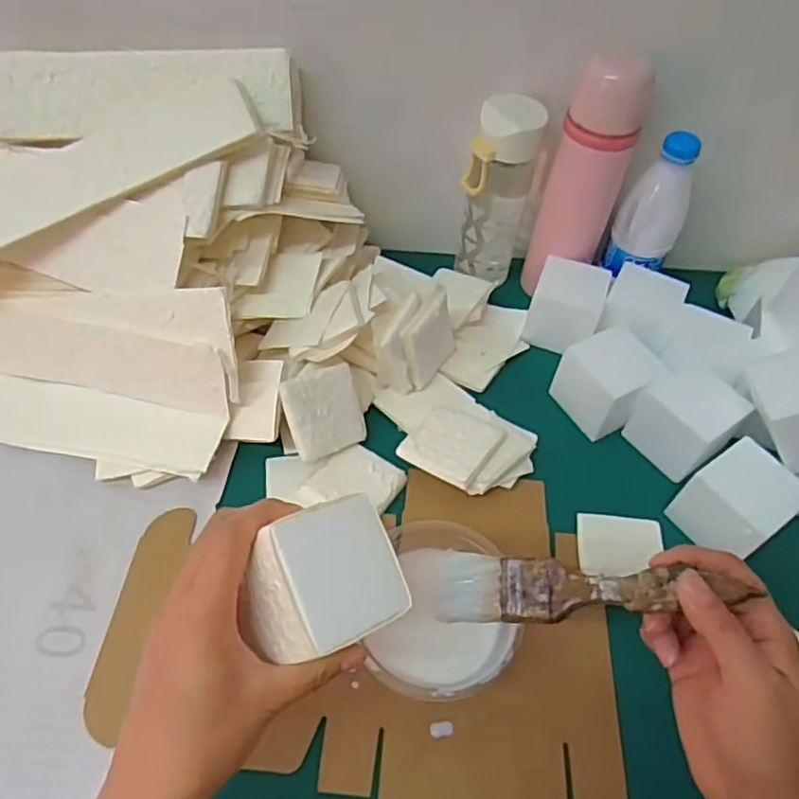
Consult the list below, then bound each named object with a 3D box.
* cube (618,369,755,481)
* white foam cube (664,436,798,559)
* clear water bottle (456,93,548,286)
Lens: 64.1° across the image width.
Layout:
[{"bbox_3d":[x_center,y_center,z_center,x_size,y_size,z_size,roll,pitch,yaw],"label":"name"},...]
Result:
[{"bbox_3d":[0.250,0.019,0.552,0.071,0.060,0.074,-29,61,-22],"label":"cube"},{"bbox_3d":[0.269,0.082,0.509,0.069,0.057,0.066,-29,61,-22],"label":"white foam cube"},{"bbox_3d":[0.095,-0.198,0.620,0.059,0.175,0.054,22,56,12],"label":"clear water bottle"}]

